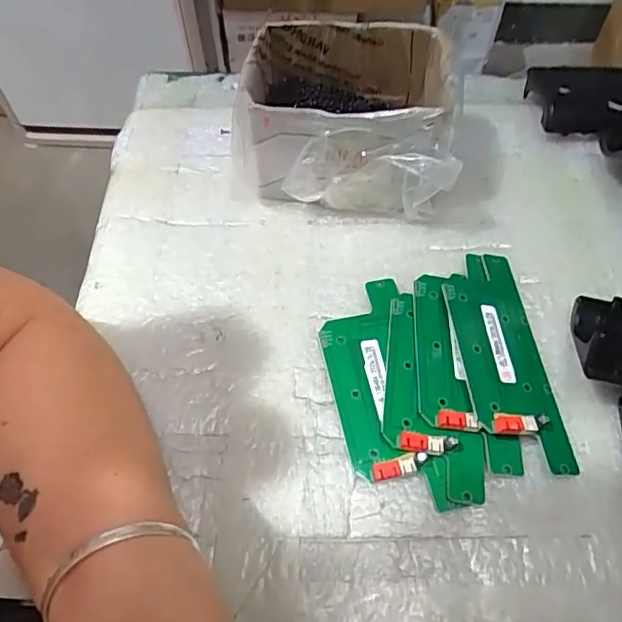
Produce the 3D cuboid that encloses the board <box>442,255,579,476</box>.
[{"bbox_3d":[0.107,0.022,0.313,0.048,0.015,0.133,-4,60,-3],"label":"board"}]

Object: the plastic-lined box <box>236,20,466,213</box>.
[{"bbox_3d":[0.028,-0.127,0.371,0.134,0.076,0.103,10,60,6],"label":"plastic-lined box"}]

